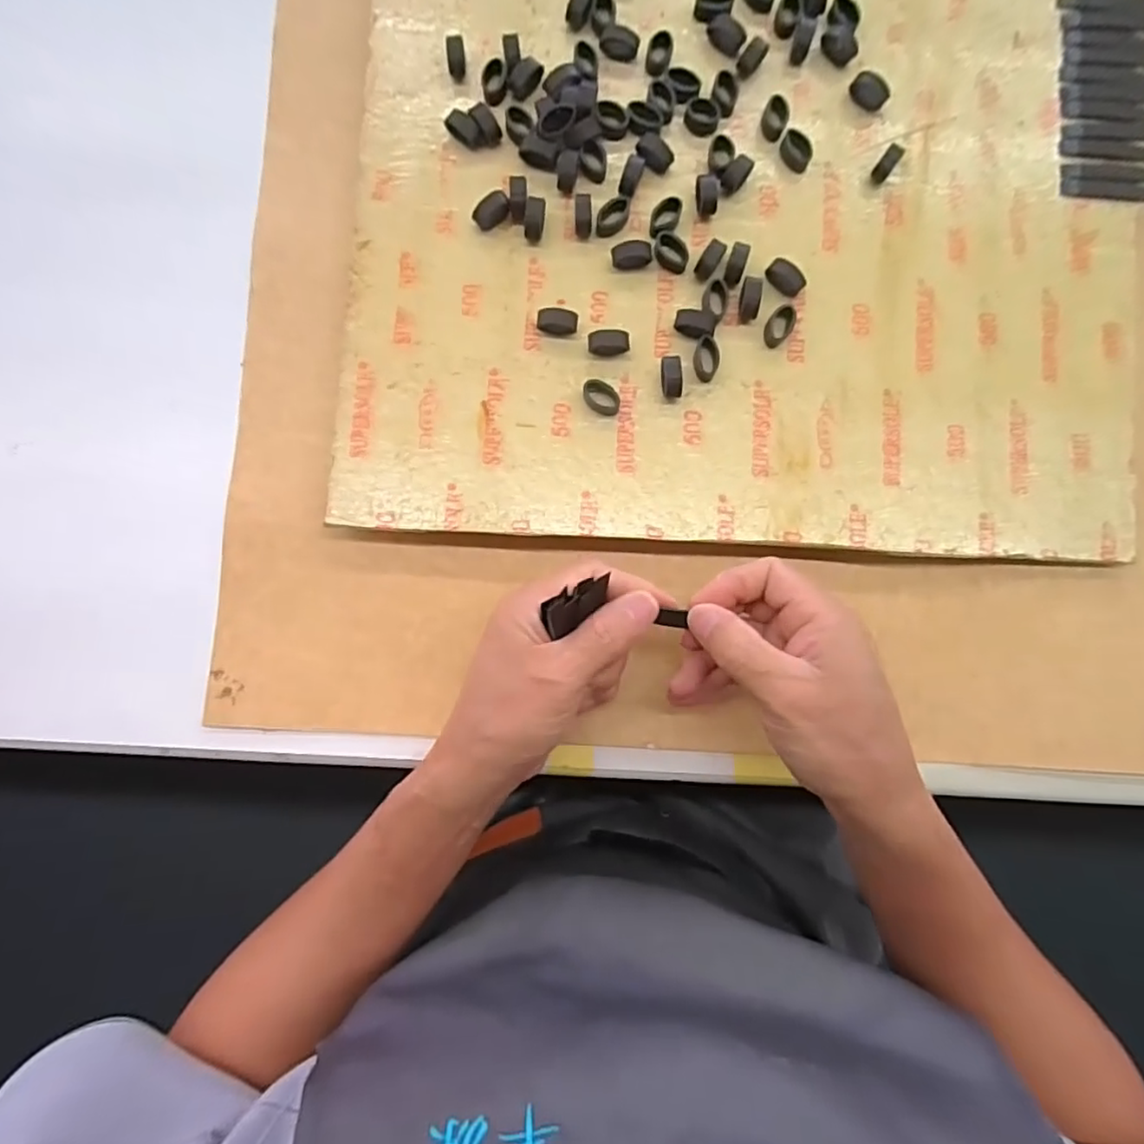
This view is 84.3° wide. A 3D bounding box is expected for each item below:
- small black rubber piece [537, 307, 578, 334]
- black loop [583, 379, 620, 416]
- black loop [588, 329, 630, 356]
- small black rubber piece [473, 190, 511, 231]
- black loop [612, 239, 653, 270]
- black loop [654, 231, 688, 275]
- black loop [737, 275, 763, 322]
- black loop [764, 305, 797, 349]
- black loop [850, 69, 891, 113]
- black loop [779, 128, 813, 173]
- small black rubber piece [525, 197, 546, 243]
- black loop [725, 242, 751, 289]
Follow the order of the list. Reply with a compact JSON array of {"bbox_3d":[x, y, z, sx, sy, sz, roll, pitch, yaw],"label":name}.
[{"bbox_3d":[-0.008,-0.137,0.347,0.022,0.010,0.014,13,87,-1],"label":"small black rubber piece"},{"bbox_3d":[0.017,-0.095,0.343,0.015,0.008,0.022,-44,89,-3],"label":"black loop"},{"bbox_3d":[0.020,-0.125,0.345,0.023,0.009,0.012,-2,87,-2],"label":"black loop"},{"bbox_3d":[-0.044,-0.198,0.349,0.020,0.014,0.012,-37,89,-3],"label":"small black rubber piece"},{"bbox_3d":[0.033,-0.176,0.350,0.022,0.008,0.013,-5,87,-2],"label":"black loop"},{"bbox_3d":[0.054,-0.176,0.349,0.013,0.009,0.024,-40,89,-3],"label":"black loop"},{"bbox_3d":[0.098,-0.151,0.347,0.012,0.009,0.022,11,87,-1],"label":"black loop"},{"bbox_3d":[0.114,-0.135,0.347,0.013,0.010,0.021,33,87,0],"label":"black loop"},{"bbox_3d":[0.170,-0.275,0.362,0.012,0.010,0.023,-42,89,-3],"label":"black loop"},{"bbox_3d":[0.126,-0.237,0.357,0.014,0.006,0.023,-30,88,-3],"label":"black loop"},{"bbox_3d":[-0.021,-0.195,0.349,0.010,0.012,0.020,9,87,-1],"label":"small black rubber piece"},{"bbox_3d":[0.090,-0.168,0.350,0.010,0.010,0.024,16,87,-1],"label":"black loop"}]

